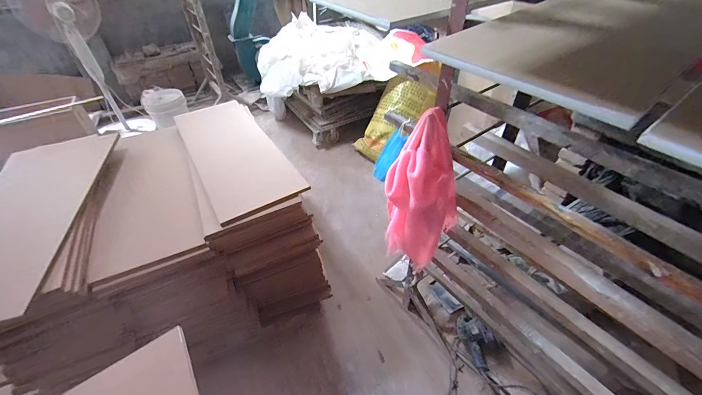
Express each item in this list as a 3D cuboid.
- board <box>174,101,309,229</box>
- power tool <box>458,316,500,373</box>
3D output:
[{"bbox_3d":[-0.480,-0.201,1.230,0.295,0.018,0.816,-27,46,-20],"label":"board"},{"bbox_3d":[0.551,0.624,1.339,0.122,0.095,0.233,-12,44,-10],"label":"power tool"}]

